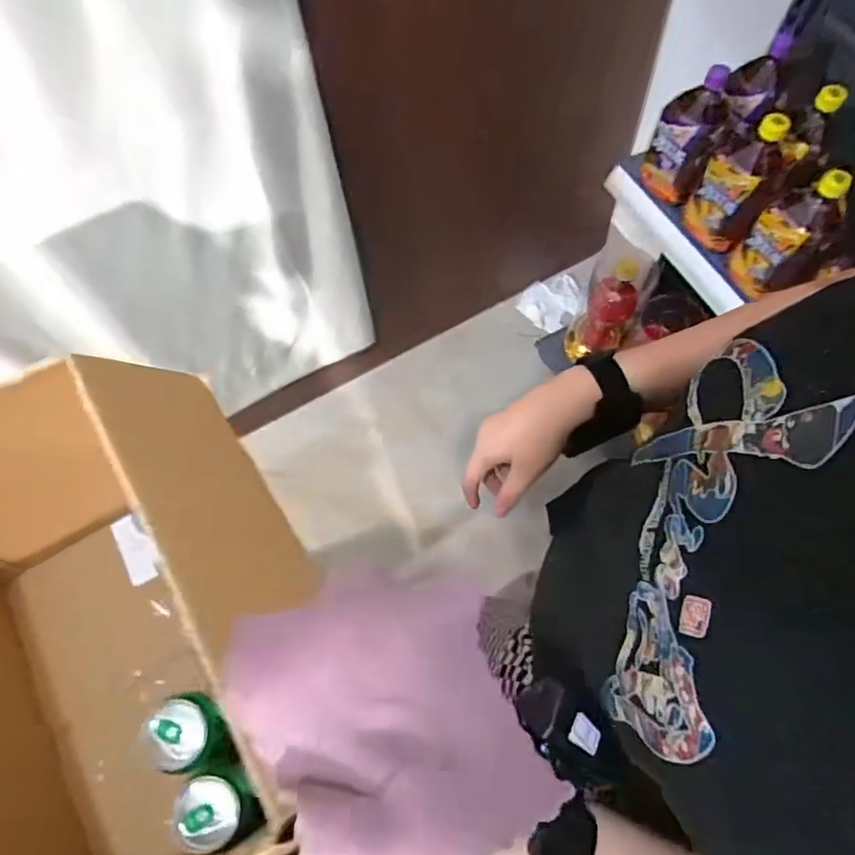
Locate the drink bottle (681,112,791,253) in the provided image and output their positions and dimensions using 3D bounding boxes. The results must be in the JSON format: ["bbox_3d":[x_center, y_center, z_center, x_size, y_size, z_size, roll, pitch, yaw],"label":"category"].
[{"bbox_3d":[0.425,-0.336,0.790,0.093,0.174,0.100,26,71,12],"label":"drink bottle"}]

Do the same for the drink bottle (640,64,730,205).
[{"bbox_3d":[0.370,-0.419,0.825,0.084,0.167,0.095,22,70,10],"label":"drink bottle"}]

